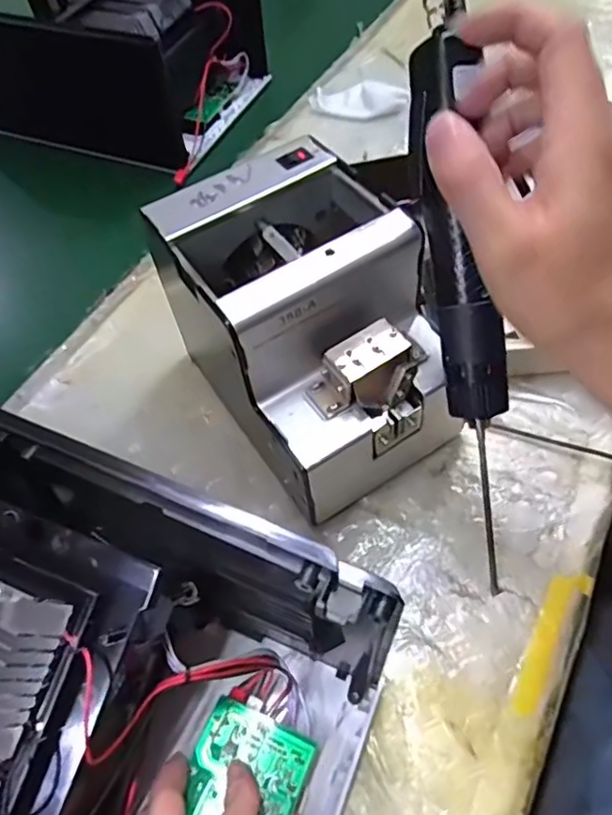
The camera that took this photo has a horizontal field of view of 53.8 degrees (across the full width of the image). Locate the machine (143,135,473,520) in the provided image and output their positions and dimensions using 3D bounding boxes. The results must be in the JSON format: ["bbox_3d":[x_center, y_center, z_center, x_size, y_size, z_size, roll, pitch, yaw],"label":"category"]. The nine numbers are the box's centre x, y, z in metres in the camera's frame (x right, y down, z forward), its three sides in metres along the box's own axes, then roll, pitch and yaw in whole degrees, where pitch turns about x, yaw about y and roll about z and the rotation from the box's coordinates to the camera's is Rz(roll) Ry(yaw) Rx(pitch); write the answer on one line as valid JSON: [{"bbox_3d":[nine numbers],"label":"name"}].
[{"bbox_3d":[0.006,-0.047,0.386,0.124,0.138,0.188,-30,58,-15],"label":"machine"}]

